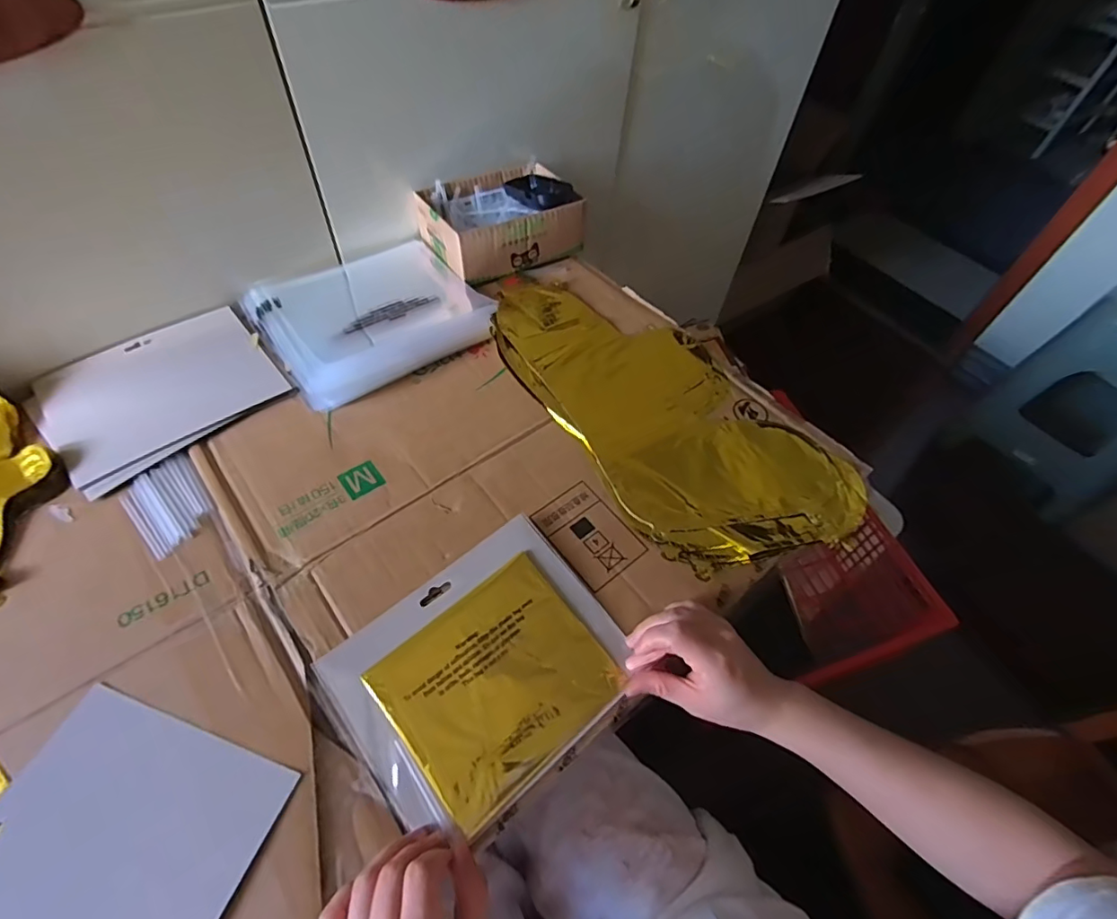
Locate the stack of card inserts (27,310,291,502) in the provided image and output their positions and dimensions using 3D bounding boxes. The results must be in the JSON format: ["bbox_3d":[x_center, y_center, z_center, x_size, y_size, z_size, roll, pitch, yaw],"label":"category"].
[{"bbox_3d":[-0.394,-0.072,0.525,0.169,0.008,0.195,39,60,21],"label":"stack of card inserts"}]

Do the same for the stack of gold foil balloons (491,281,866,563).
[{"bbox_3d":[0.095,-0.059,0.560,0.207,0.017,0.420,-32,63,-24],"label":"stack of gold foil balloons"}]

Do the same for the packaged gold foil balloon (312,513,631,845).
[{"bbox_3d":[-0.054,0.155,0.403,0.199,0.018,0.161,-34,64,-26],"label":"packaged gold foil balloon"}]

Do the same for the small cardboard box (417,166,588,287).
[{"bbox_3d":[-0.074,-0.309,0.675,0.182,0.074,0.137,-24,60,-21],"label":"small cardboard box"}]

